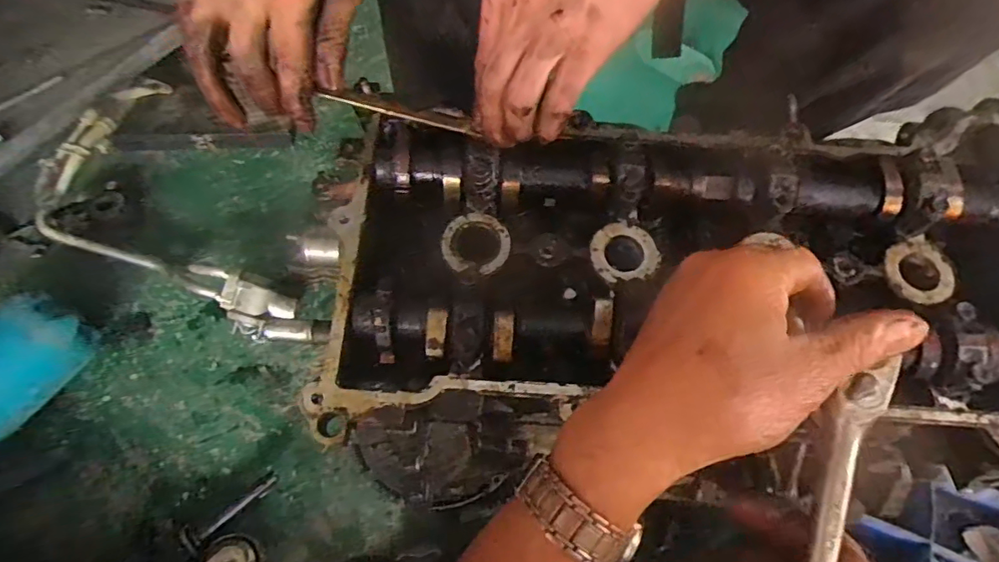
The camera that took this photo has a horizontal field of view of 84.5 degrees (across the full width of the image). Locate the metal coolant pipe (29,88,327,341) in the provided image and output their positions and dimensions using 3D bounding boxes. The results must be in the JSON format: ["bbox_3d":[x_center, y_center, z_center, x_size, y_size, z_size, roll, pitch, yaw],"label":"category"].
[{"bbox_3d":[-0.567,-0.087,0.903,0.274,0.092,0.628,-31,67,-25],"label":"metal coolant pipe"}]

